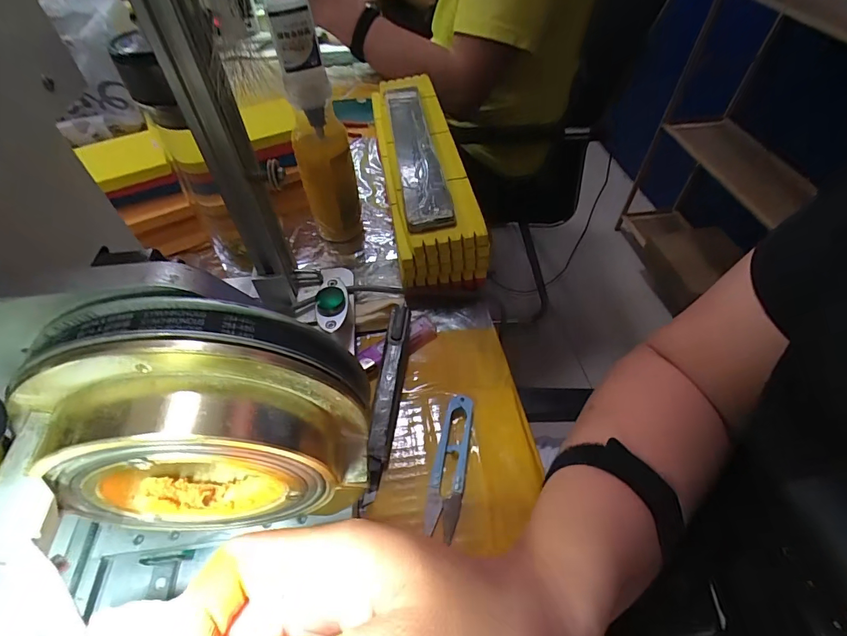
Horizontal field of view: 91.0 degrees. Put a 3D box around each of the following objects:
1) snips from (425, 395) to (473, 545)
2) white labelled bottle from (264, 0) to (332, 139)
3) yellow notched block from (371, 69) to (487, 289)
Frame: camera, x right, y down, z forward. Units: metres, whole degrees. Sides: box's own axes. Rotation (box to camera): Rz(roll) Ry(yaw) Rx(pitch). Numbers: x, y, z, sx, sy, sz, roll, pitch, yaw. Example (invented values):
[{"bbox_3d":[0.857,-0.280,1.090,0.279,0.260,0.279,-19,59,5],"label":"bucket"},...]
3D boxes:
[{"bbox_3d":[0.020,0.101,0.294,0.023,0.013,0.097,9,51,10],"label":"snips"},{"bbox_3d":[-0.100,-0.207,0.349,0.035,0.091,0.027,-12,51,-8],"label":"white labelled bottle"},{"bbox_3d":[-0.004,-0.175,0.483,0.085,0.084,0.350,-8,50,-4],"label":"yellow notched block"}]

